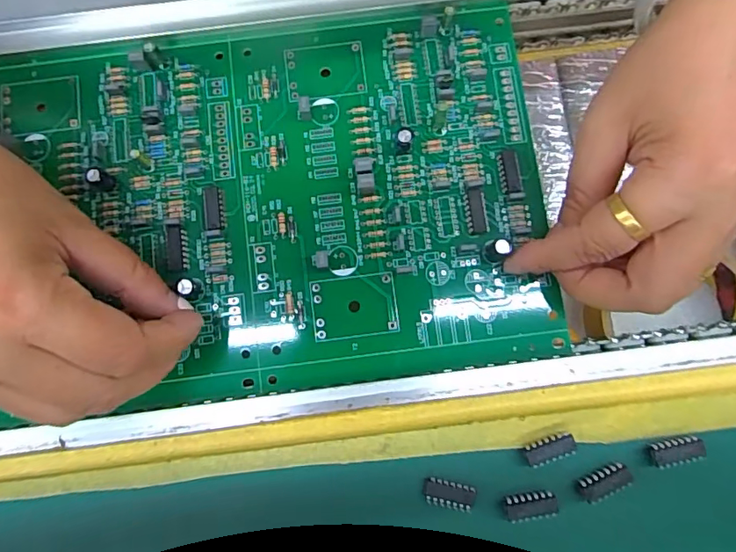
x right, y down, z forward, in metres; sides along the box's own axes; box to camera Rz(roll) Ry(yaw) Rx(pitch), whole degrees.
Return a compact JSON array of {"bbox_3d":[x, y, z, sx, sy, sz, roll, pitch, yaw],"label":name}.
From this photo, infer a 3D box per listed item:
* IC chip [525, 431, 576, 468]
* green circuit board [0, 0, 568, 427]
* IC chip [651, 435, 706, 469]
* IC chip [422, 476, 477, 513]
[{"bbox_3d":[0.068,0.065,0.185,0.018,0.006,0.007,-20,82,-1],"label":"IC chip"},{"bbox_3d":[-0.050,-0.033,0.220,0.247,0.015,0.164,-8,78,-1],"label":"green circuit board"},{"bbox_3d":[0.116,0.065,0.184,0.018,0.005,0.009,-11,82,0],"label":"IC chip"},{"bbox_3d":[0.031,0.082,0.185,0.019,0.004,0.010,12,83,3],"label":"IC chip"}]

